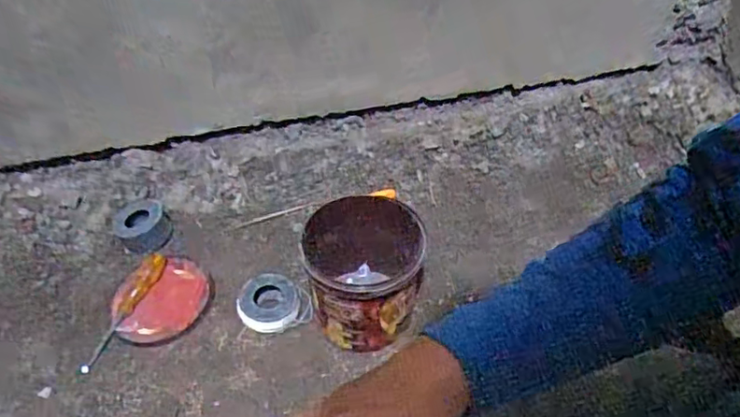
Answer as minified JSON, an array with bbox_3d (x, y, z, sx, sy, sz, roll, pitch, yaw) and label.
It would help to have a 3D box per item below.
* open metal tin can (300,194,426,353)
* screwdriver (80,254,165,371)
[{"bbox_3d":[-0.007,0.092,0.812,0.162,0.153,0.150,-6,42,0],"label":"open metal tin can"},{"bbox_3d":[-0.364,0.149,0.873,0.029,0.025,0.192,18,66,24],"label":"screwdriver"}]

